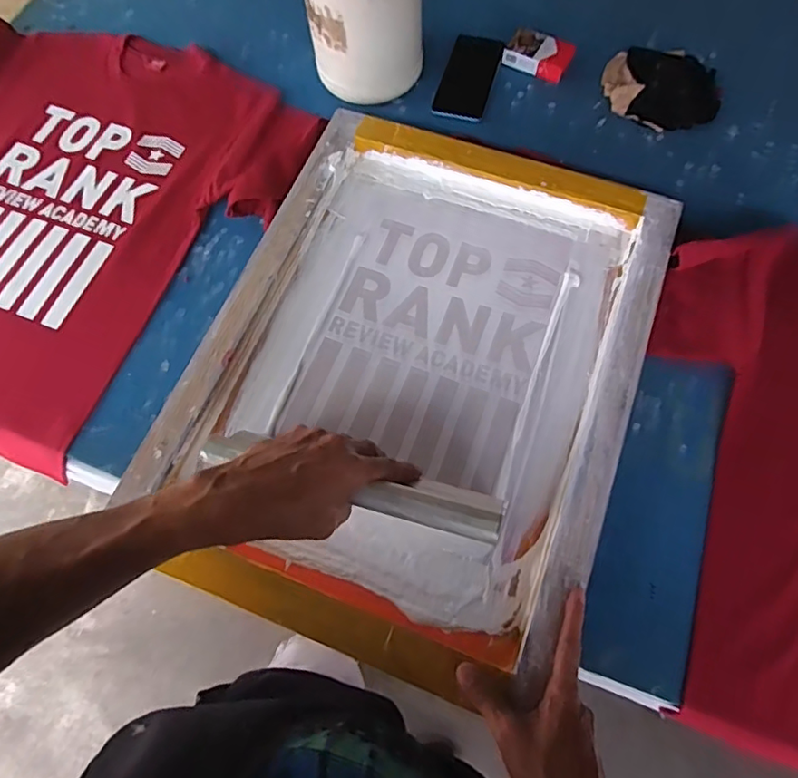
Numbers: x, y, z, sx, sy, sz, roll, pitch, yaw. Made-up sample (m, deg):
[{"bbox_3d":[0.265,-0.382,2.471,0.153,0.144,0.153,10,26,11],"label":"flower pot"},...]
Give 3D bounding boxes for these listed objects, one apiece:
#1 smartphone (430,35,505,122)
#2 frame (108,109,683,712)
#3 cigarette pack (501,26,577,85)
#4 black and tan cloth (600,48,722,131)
[{"bbox_3d":[0.101,-0.454,0.788,0.073,0.012,0.148,16,69,9],"label":"smartphone"},{"bbox_3d":[0.020,-0.032,0.610,0.453,0.038,0.592,20,69,10],"label":"frame"},{"bbox_3d":[0.204,-0.489,0.798,0.092,0.024,0.060,23,70,11],"label":"cigarette pack"},{"bbox_3d":[0.371,-0.432,0.772,0.149,0.015,0.147,1,67,3],"label":"black and tan cloth"}]

